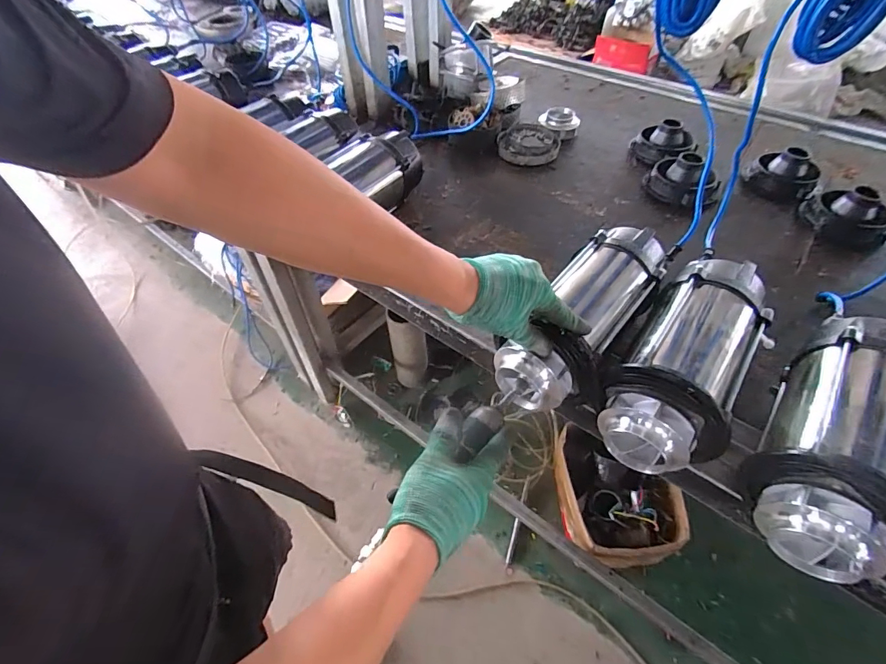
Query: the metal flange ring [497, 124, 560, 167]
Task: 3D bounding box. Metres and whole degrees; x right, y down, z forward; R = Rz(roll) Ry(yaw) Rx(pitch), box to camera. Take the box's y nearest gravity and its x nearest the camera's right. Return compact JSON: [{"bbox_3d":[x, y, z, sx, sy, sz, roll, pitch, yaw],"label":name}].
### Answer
[{"bbox_3d":[0.197,-0.435,0.991,0.140,0.033,0.126,4,51,5],"label":"metal flange ring"}]

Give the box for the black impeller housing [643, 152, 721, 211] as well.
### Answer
[{"bbox_3d":[0.476,-0.305,0.850,0.113,0.069,0.136,-31,56,-21],"label":"black impeller housing"}]

